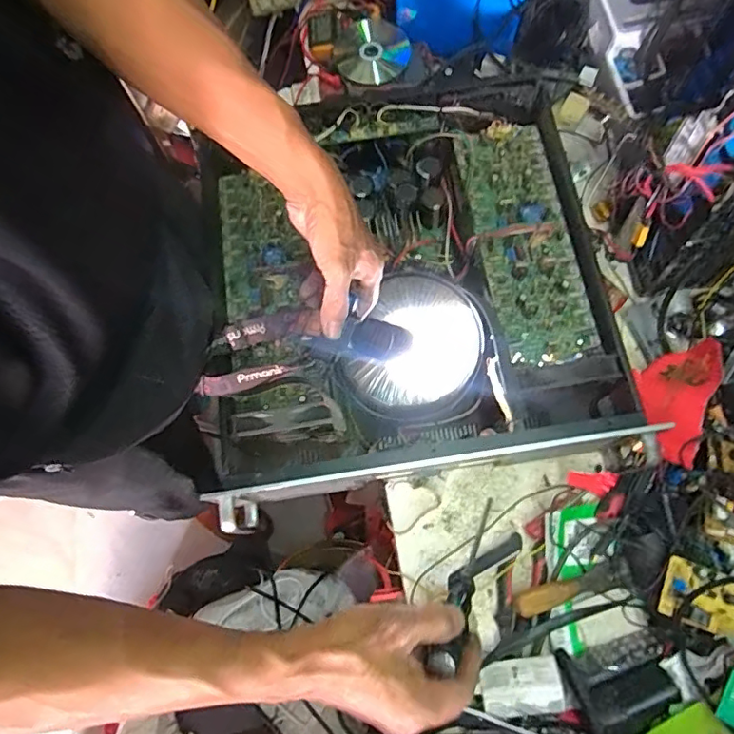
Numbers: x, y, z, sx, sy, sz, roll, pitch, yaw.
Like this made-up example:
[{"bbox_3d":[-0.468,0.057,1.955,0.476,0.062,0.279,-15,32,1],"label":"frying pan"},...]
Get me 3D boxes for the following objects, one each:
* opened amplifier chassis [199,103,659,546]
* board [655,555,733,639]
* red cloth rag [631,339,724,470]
[{"bbox_3d":[0.040,-0.096,0.661,0.436,0.125,0.459,-9,72,0],"label":"opened amplifier chassis"},{"bbox_3d":[0.343,0.233,0.537,0.089,0.018,0.057,21,74,9],"label":"board"},{"bbox_3d":[0.346,0.031,0.611,0.075,0.047,0.140,17,73,8],"label":"red cloth rag"}]

